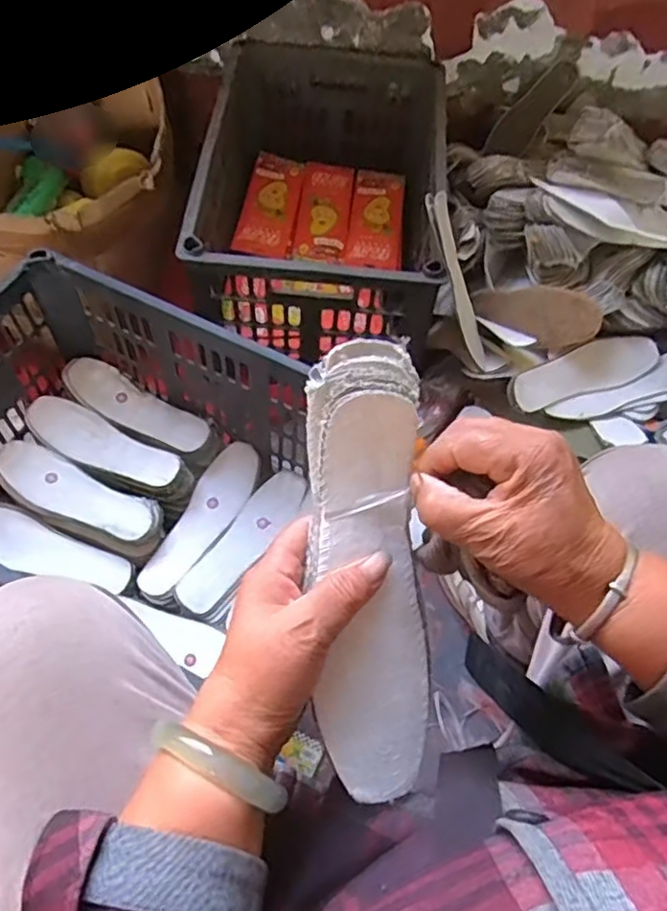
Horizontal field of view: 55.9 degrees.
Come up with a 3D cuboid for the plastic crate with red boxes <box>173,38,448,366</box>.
[{"bbox_3d":[-0.015,-0.413,1.000,0.341,0.233,0.530,5,61,-1],"label":"plastic crate with red boxes"}]

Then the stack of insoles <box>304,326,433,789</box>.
[{"bbox_3d":[0.019,0.061,0.341,0.062,0.027,0.242,-4,93,-6],"label":"stack of insoles"}]

